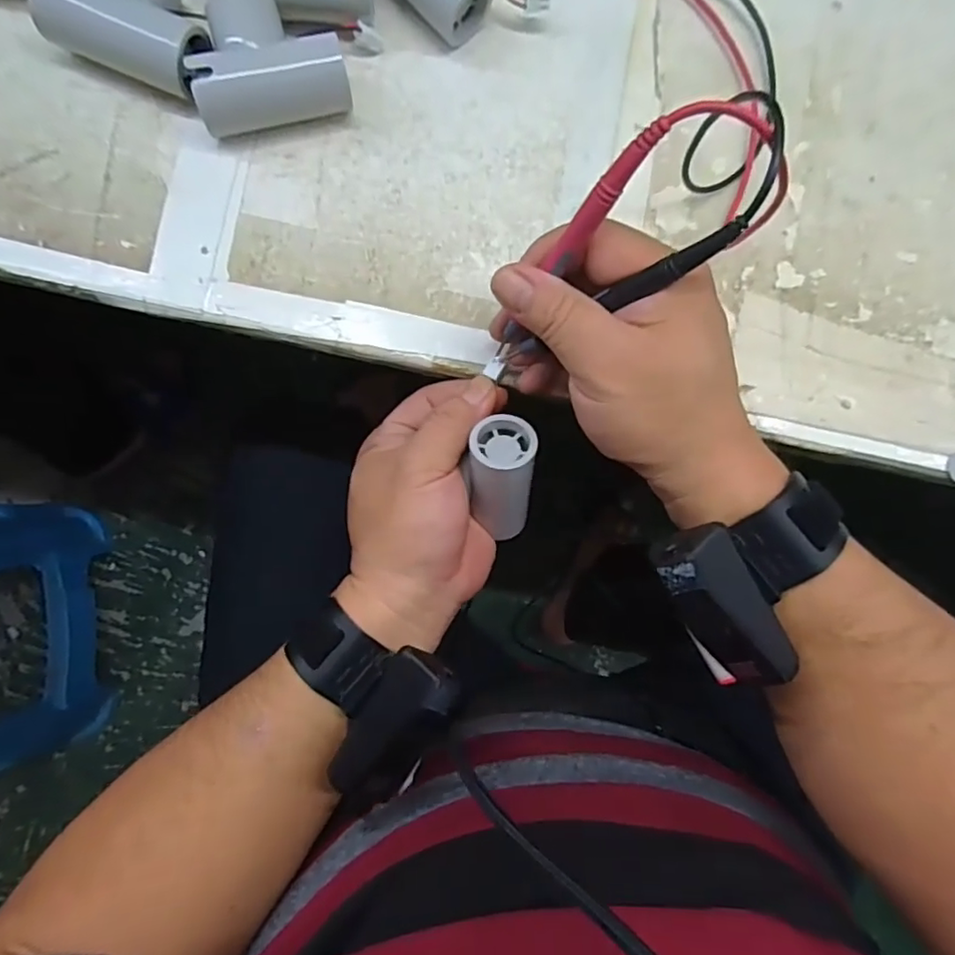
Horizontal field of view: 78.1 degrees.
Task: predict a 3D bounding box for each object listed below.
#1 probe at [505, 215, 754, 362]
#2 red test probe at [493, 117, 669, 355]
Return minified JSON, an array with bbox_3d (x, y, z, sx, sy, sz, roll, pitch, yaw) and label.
[{"bbox_3d":[0.053,-0.073,0.253,0.008,0.129,0.009,-11,85,-40],"label":"probe"},{"bbox_3d":[0.035,-0.090,0.249,0.011,0.130,0.009,39,55,-1],"label":"red test probe"}]

